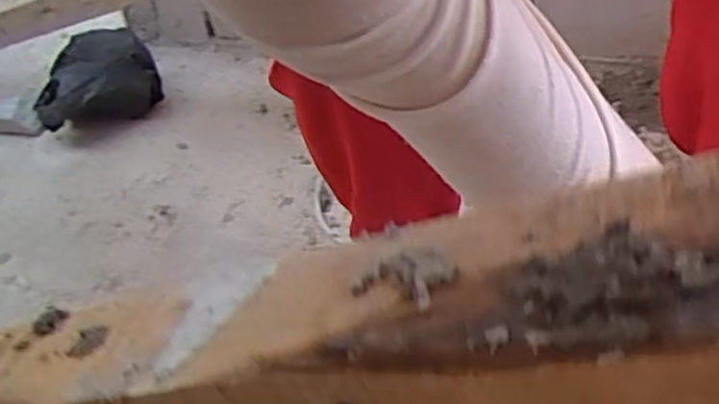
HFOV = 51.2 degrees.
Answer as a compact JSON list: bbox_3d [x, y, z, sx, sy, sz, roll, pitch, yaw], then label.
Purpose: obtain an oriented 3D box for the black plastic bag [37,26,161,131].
[{"bbox_3d":[-0.448,-0.208,1.264,0.195,0.087,0.173,-21,42,-15],"label":"black plastic bag"}]

